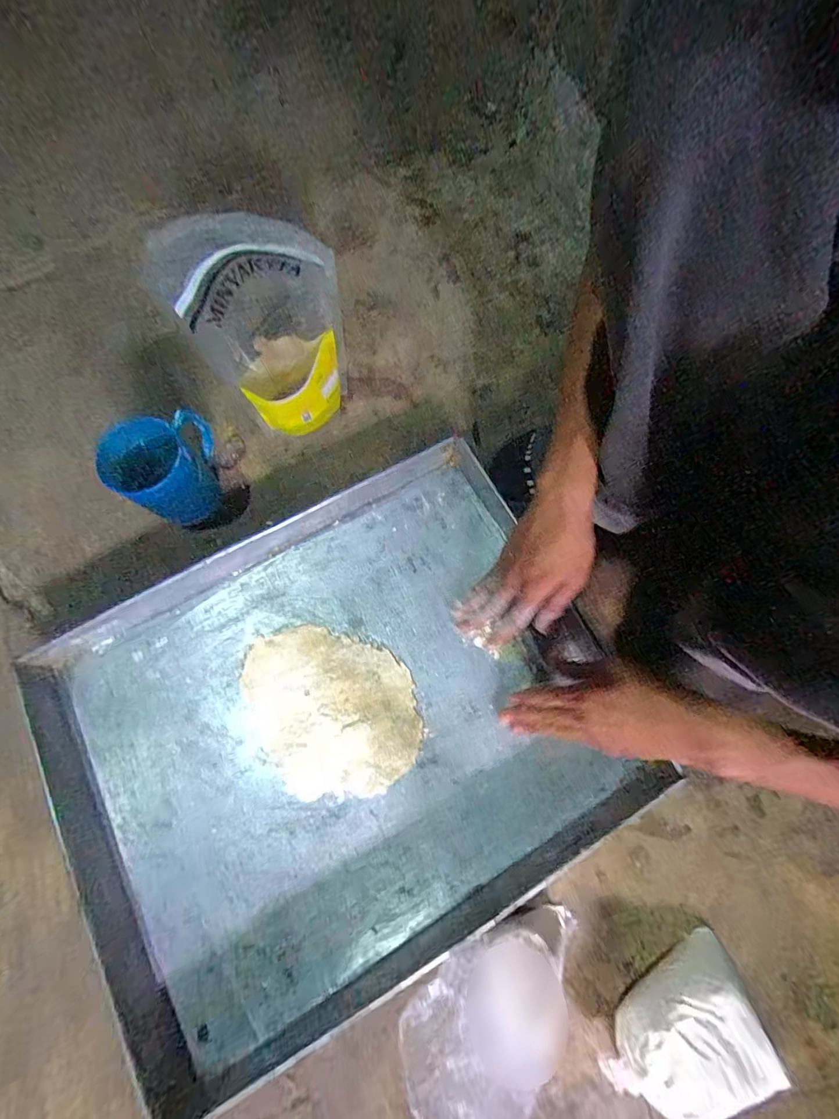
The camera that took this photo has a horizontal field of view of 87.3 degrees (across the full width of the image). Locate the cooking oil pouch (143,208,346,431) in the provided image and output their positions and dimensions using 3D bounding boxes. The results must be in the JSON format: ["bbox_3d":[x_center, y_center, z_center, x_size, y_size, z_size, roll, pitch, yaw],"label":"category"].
[{"bbox_3d":[-0.146,-0.220,0.446,0.138,0.252,0.074,-14,73,-6],"label":"cooking oil pouch"}]

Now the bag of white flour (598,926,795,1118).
[{"bbox_3d":[0.224,0.409,0.373,0.141,0.043,0.101,-22,74,-9],"label":"bag of white flour"}]

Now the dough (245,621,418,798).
[{"bbox_3d":[-0.091,0.153,0.466,0.161,0.006,0.182,-22,75,-9],"label":"dough"}]

